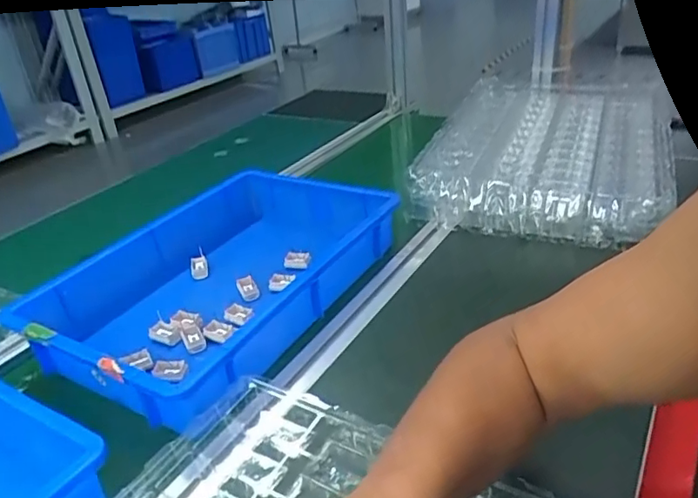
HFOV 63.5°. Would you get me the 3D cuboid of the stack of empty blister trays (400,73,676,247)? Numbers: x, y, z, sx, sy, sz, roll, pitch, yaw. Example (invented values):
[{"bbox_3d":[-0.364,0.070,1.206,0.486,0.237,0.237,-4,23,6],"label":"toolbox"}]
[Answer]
[{"bbox_3d":[0.343,-0.174,0.973,0.354,0.088,0.536,7,32,23],"label":"stack of empty blister trays"}]

